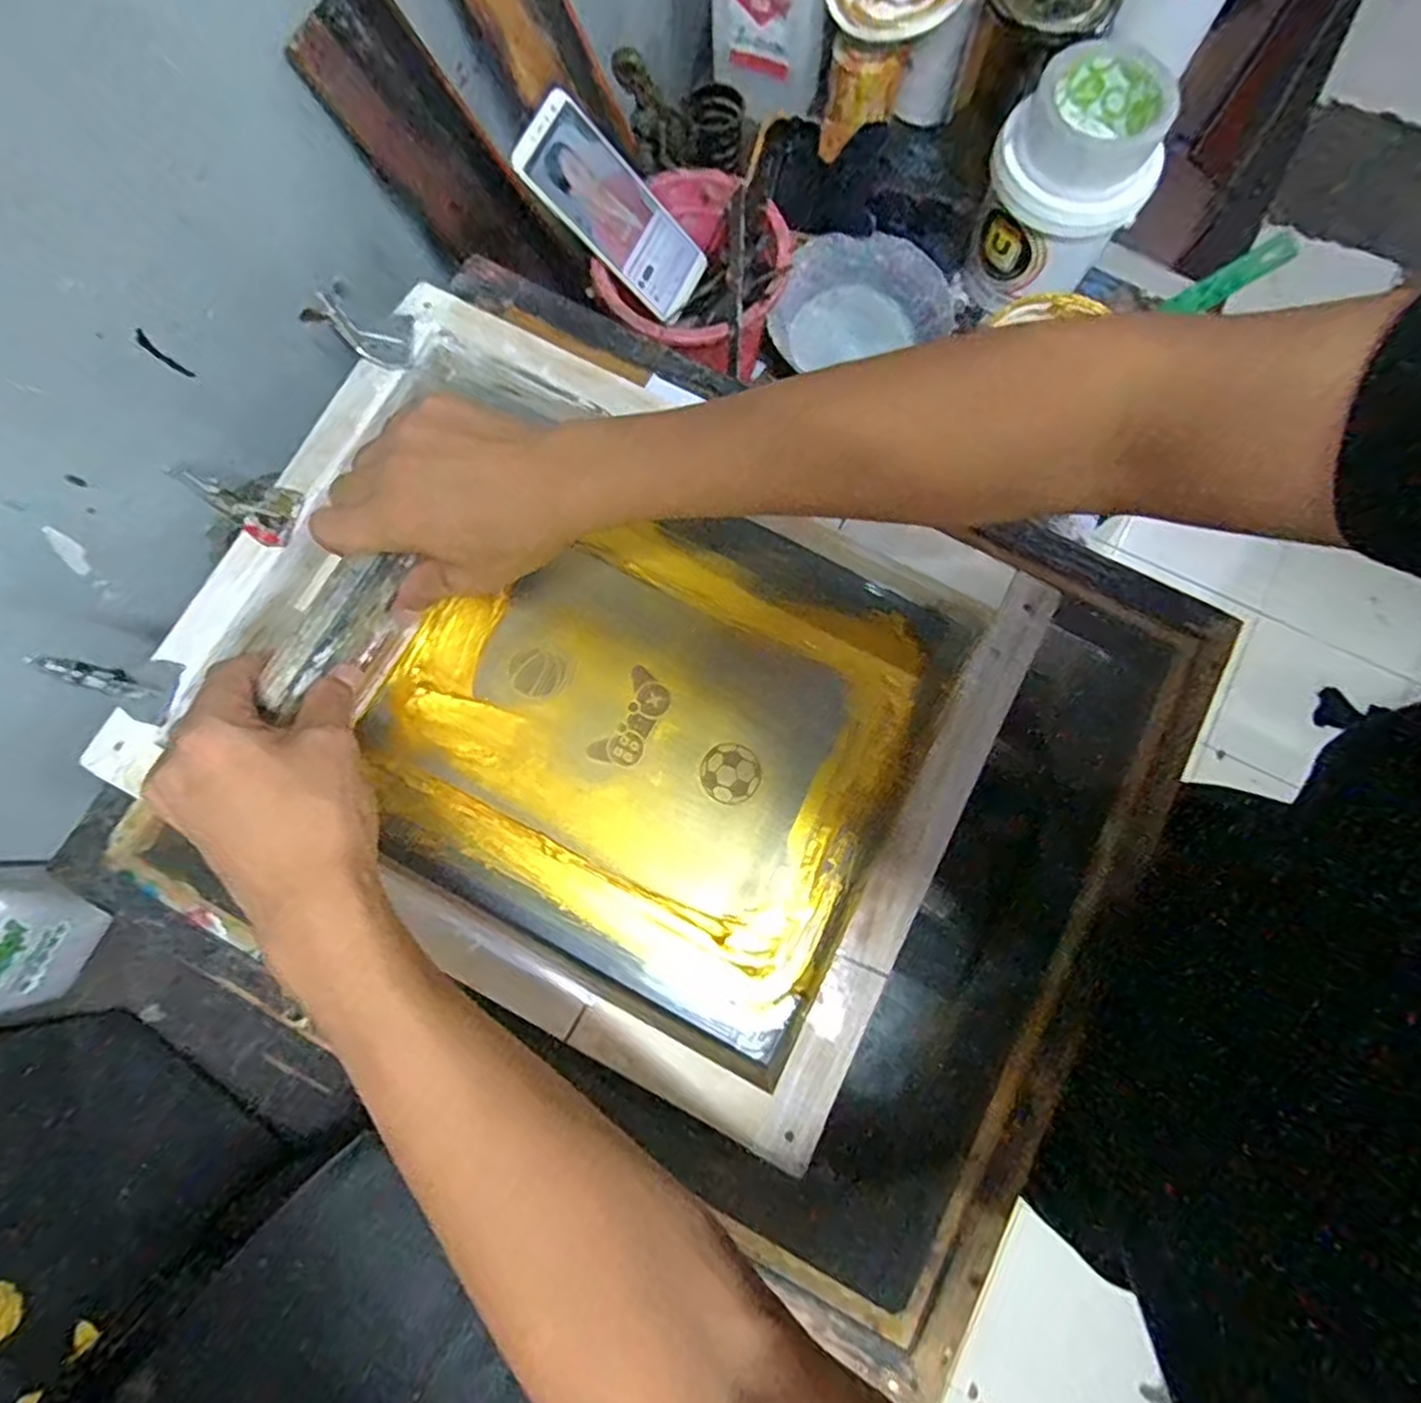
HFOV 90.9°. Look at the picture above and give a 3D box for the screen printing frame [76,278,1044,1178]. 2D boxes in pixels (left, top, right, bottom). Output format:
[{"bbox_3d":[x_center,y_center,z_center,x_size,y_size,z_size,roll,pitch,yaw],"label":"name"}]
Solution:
[{"bbox_3d":[-0.070,-0.009,0.430,0.452,0.052,0.350,27,78,6],"label":"screen printing frame"}]

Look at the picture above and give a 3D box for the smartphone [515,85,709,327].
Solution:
[{"bbox_3d":[-0.072,-0.377,0.541,0.155,0.013,0.073,32,75,-35],"label":"smartphone"}]

